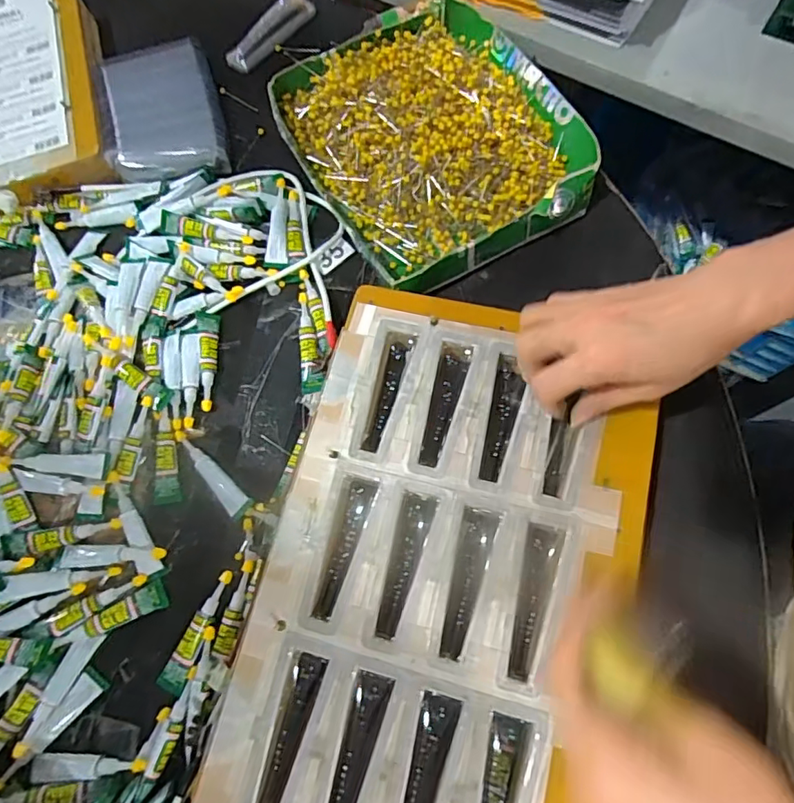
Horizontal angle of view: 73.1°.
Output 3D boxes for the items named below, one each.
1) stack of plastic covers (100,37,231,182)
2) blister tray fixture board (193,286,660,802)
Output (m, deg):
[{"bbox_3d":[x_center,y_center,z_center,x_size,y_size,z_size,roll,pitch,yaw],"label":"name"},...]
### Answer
[{"bbox_3d":[-0.221,-0.278,0.504,0.100,0.022,0.155,-15,71,0],"label":"stack of plastic covers"},{"bbox_3d":[0.029,0.112,0.337,0.221,0.019,0.372,13,74,6],"label":"blister tray fixture board"}]

